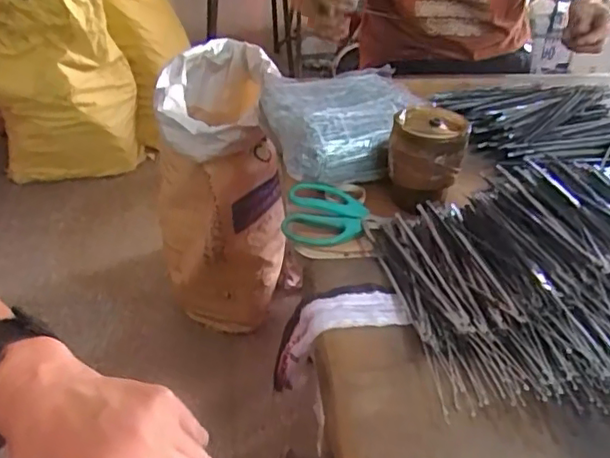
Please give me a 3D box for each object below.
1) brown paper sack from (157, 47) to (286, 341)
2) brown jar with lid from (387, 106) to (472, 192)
[{"bbox_3d":[-0.191,-0.103,1.383,0.266,0.518,0.400,-3,38,-7],"label":"brown paper sack"},{"bbox_3d":[0.142,-0.092,0.696,0.084,0.075,0.083,16,40,17],"label":"brown jar with lid"}]

